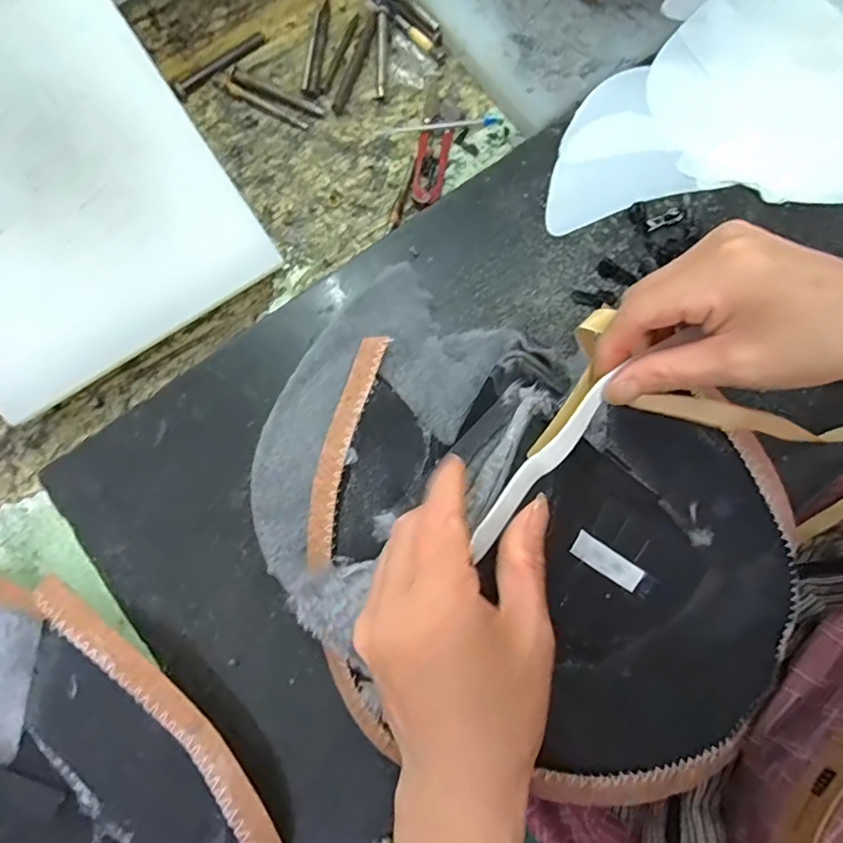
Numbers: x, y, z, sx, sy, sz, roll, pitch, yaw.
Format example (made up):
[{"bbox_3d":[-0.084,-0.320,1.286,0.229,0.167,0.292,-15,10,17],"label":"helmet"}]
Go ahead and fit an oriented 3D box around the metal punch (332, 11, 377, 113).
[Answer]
[{"bbox_3d":[-0.053,-0.285,0.414,0.011,0.011,0.095,18,77,3],"label":"metal punch"}]

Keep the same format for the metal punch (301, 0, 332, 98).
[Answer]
[{"bbox_3d":[-0.083,-0.301,0.416,0.014,0.009,0.091,5,77,0],"label":"metal punch"}]

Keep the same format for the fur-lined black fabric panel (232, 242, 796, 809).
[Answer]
[{"bbox_3d":[0.052,0.053,0.268,0.314,0.079,0.226,33,78,8],"label":"fur-lined black fabric panel"}]

